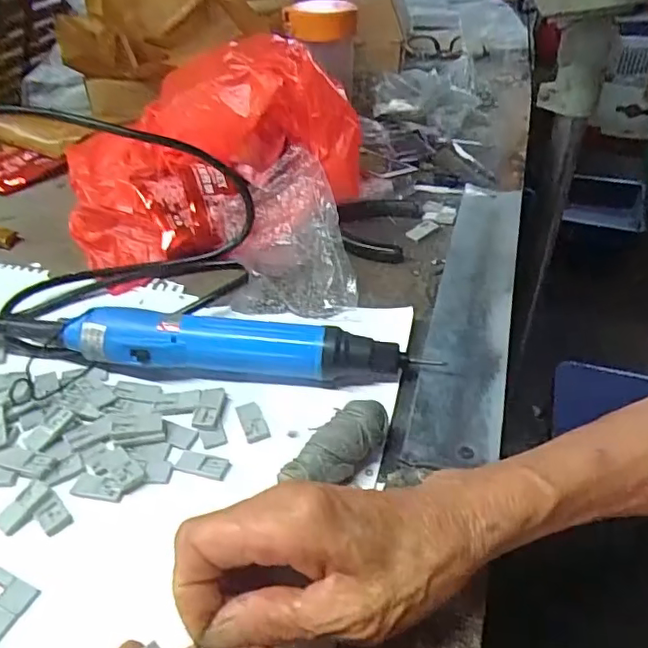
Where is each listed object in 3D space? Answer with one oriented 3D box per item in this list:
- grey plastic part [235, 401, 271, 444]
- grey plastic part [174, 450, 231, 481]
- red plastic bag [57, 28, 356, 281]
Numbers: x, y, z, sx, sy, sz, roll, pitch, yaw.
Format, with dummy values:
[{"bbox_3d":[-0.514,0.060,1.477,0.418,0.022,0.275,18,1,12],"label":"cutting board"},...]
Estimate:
[{"bbox_3d":[-0.041,0.055,0.345,0.014,0.004,0.030,-15,41,-18],"label":"grey plastic part"},{"bbox_3d":[-0.066,0.076,0.323,0.030,0.004,0.013,12,40,15],"label":"grey plastic part"},{"bbox_3d":[-0.101,-0.157,0.508,0.240,0.114,0.193,-17,41,-20],"label":"red plastic bag"}]

